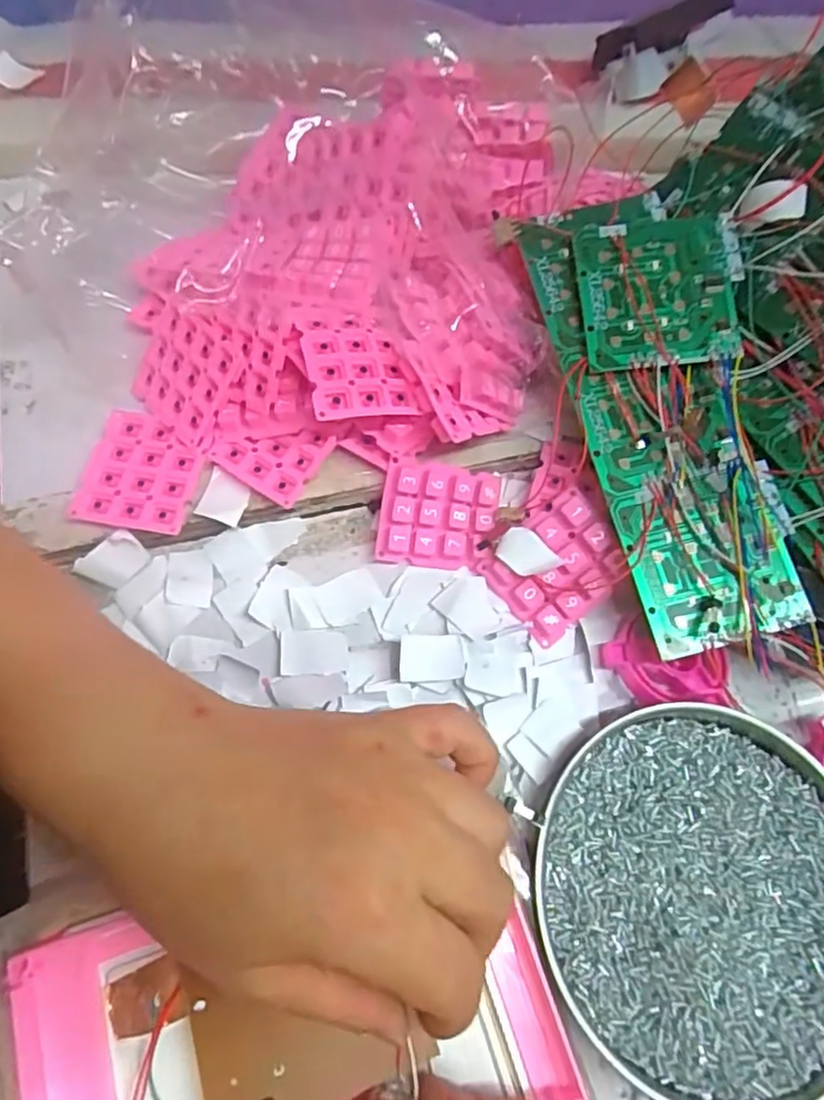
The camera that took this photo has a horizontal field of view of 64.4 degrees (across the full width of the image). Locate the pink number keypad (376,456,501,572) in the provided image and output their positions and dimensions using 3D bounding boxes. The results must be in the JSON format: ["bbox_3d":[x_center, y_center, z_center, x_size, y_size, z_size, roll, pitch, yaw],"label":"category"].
[{"bbox_3d":[0.013,-0.016,0.314,0.056,0.011,0.049,8,85,-13],"label":"pink number keypad"}]

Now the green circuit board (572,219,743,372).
[{"bbox_3d":[0.115,-0.121,0.305,0.072,0.004,0.073,-4,78,5],"label":"green circuit board"}]

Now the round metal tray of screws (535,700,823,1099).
[{"bbox_3d":[0.117,0.132,0.254,0.129,0.017,0.135,1,67,-2],"label":"round metal tray of screws"}]

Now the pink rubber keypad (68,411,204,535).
[{"bbox_3d":[-0.125,-0.035,0.305,0.048,0.008,0.057,10,67,2],"label":"pink rubber keypad"}]

